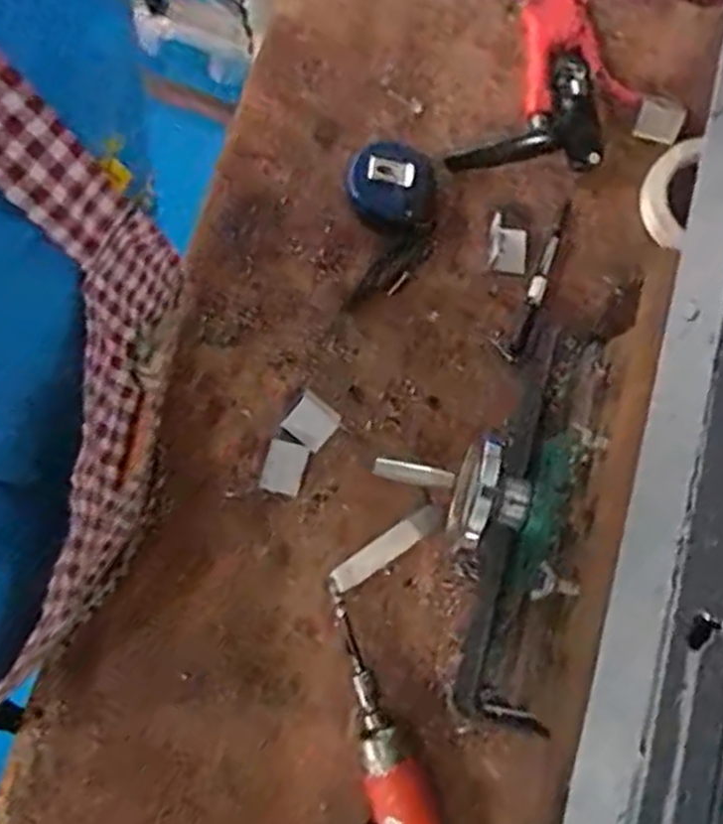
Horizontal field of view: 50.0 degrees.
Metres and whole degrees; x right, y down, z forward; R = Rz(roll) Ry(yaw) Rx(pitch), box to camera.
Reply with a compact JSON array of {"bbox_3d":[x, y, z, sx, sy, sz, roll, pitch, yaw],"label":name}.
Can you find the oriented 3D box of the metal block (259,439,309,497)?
[{"bbox_3d":[-0.060,0.043,0.598,0.031,0.009,0.039,16,80,-1],"label":"metal block"}]

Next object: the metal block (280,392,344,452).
[{"bbox_3d":[-0.039,0.008,0.608,0.036,0.011,0.036,39,80,3],"label":"metal block"}]

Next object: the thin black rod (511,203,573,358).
[{"bbox_3d":[0.147,-0.109,0.641,0.013,0.010,0.139,20,80,-1],"label":"thin black rod"}]

